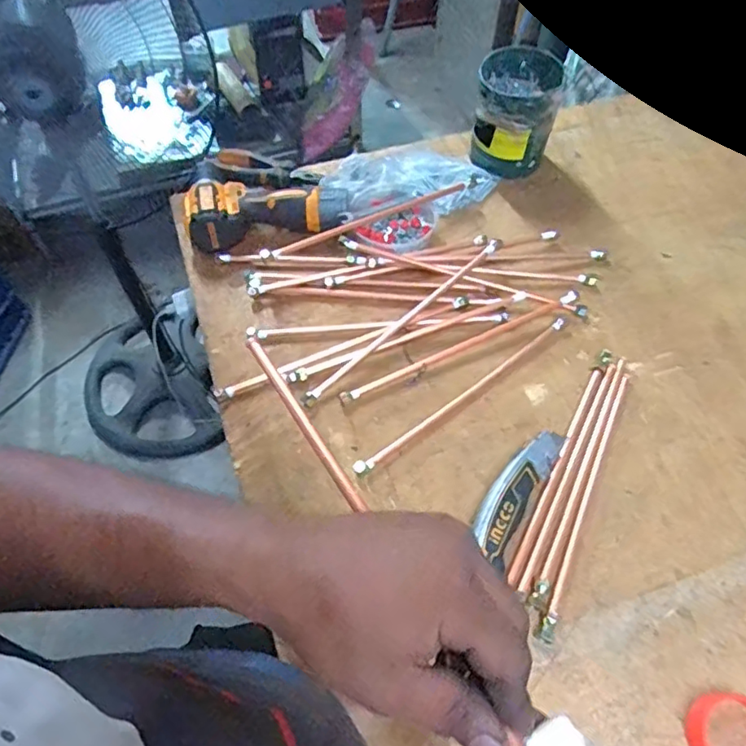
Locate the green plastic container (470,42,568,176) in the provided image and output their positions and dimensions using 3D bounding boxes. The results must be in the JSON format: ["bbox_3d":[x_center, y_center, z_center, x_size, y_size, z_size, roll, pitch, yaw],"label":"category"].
[{"bbox_3d":[0.193,-0.356,0.806,0.103,0.120,0.119,3,58,3],"label":"green plastic container"}]

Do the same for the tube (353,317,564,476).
[{"bbox_3d":[0.102,0.020,0.633,0.303,0.013,0.014,-35,64,-19],"label":"tube"}]

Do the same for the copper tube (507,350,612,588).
[{"bbox_3d":[0.195,0.085,0.591,0.013,0.010,0.282,26,62,16],"label":"copper tube"}]

